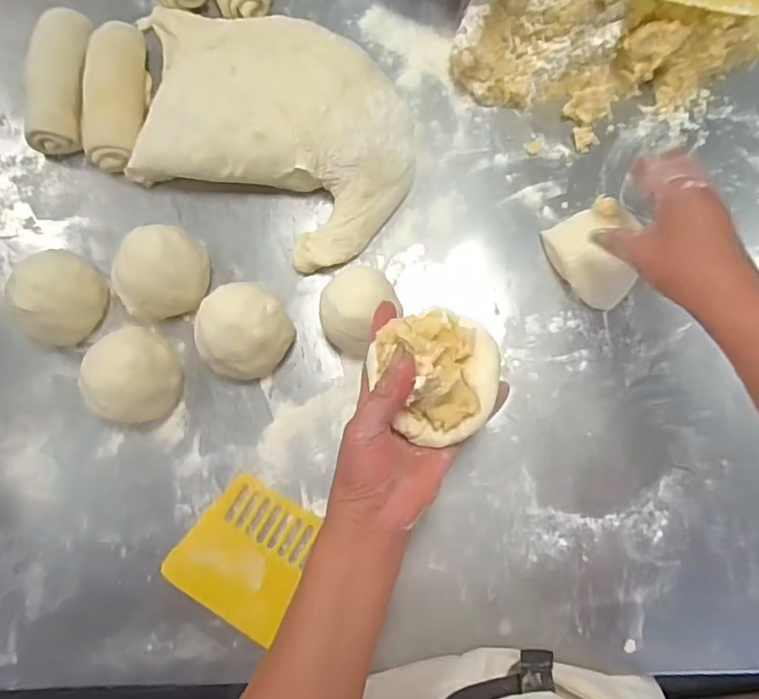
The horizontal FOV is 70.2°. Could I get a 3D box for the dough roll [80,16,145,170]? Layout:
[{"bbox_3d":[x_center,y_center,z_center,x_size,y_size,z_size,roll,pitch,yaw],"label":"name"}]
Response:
[{"bbox_3d":[-0.271,-0.256,0.553,0.056,0.042,0.151,-2,81,0],"label":"dough roll"}]

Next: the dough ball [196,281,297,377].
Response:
[{"bbox_3d":[-0.126,-0.017,0.504,0.082,0.060,0.077,0,81,1],"label":"dough ball"}]

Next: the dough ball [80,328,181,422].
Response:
[{"bbox_3d":[-0.228,0.024,0.498,0.075,0.069,0.088,17,82,3],"label":"dough ball"}]

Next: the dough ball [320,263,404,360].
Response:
[{"bbox_3d":[-0.021,-0.036,0.508,0.068,0.055,0.076,41,84,6],"label":"dough ball"}]

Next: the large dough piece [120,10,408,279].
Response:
[{"bbox_3d":[-0.117,-0.233,0.536,0.312,0.063,0.223,28,83,5],"label":"large dough piece"}]

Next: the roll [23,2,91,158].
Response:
[{"bbox_3d":[-0.327,-0.272,0.553,0.053,0.049,0.144,3,81,1],"label":"roll"}]

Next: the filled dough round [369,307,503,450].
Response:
[{"bbox_3d":[0.040,0.018,0.382,0.085,0.039,0.092,0,81,1],"label":"filled dough round"}]

